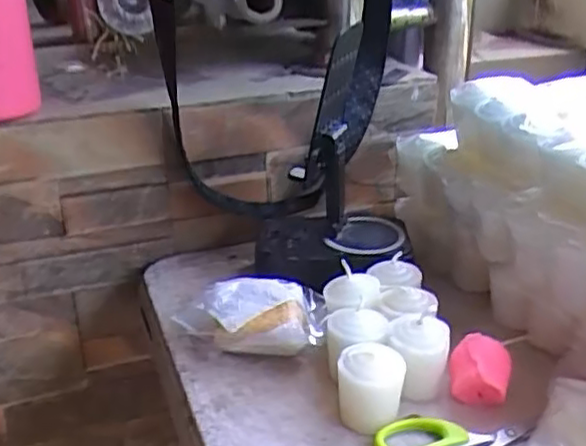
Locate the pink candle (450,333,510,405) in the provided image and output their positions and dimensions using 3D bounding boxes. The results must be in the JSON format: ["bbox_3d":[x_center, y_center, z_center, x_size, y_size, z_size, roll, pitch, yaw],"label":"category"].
[{"bbox_3d":[0.111,0.090,0.419,0.033,0.036,0.030,10,28,20],"label":"pink candle"}]

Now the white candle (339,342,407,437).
[{"bbox_3d":[0.045,0.092,0.407,0.037,0.048,0.035,3,27,7],"label":"white candle"}]

